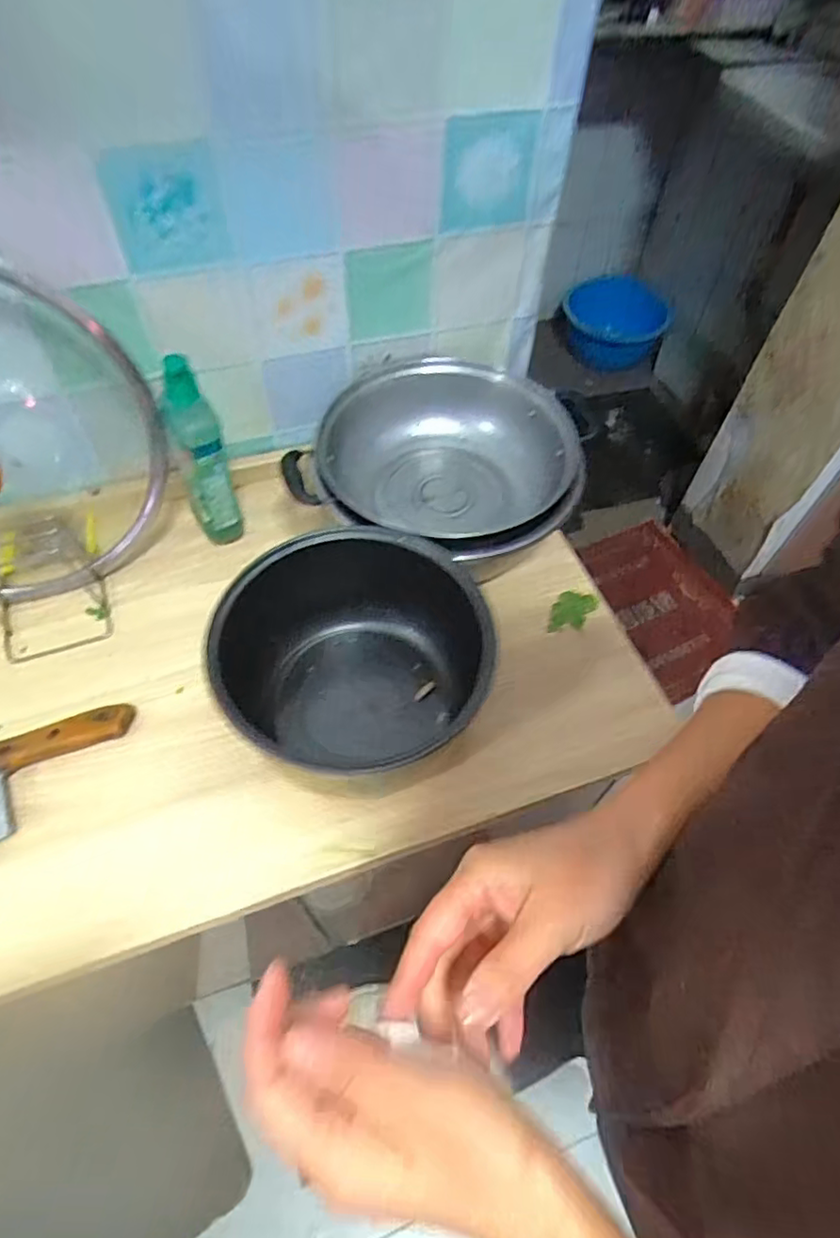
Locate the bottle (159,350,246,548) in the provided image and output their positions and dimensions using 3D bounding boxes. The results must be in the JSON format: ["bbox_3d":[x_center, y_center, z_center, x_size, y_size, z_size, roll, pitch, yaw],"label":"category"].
[{"bbox_3d":[-0.219,-0.161,0.623,0.047,0.197,0.051,-20,59,-15],"label":"bottle"}]

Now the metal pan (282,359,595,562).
[{"bbox_3d":[0.029,-0.164,0.671,0.270,0.095,0.262,1,56,-2],"label":"metal pan"}]

